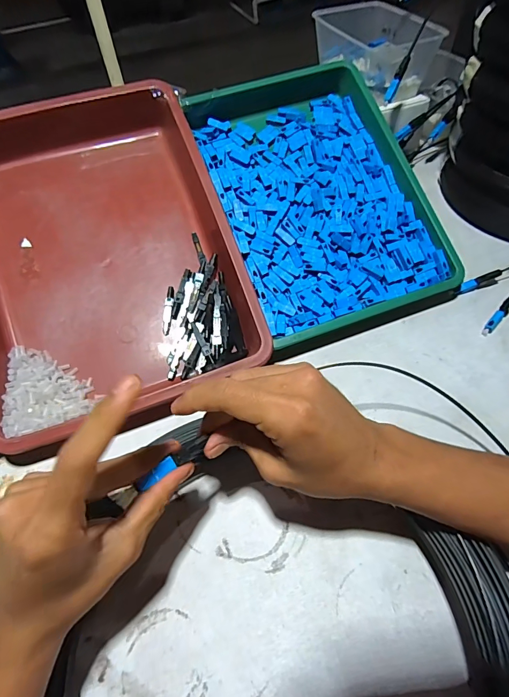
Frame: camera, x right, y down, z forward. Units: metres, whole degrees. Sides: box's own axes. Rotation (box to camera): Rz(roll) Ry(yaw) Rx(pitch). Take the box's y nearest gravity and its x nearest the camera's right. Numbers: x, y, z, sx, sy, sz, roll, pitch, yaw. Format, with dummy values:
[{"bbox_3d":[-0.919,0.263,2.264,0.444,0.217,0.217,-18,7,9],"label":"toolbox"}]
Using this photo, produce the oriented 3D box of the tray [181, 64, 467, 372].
[{"bbox_3d":[0.073,-0.181,0.447,0.218,0.042,0.331,-19,75,-6],"label":"tray"}]

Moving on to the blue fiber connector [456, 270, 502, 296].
[{"bbox_3d":[0.253,-0.074,0.441,0.052,0.011,0.012,-23,53,5],"label":"blue fiber connector"}]

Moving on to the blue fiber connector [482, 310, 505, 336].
[{"bbox_3d":[0.254,-0.028,0.412,0.009,0.010,0.036,39,81,29],"label":"blue fiber connector"}]

